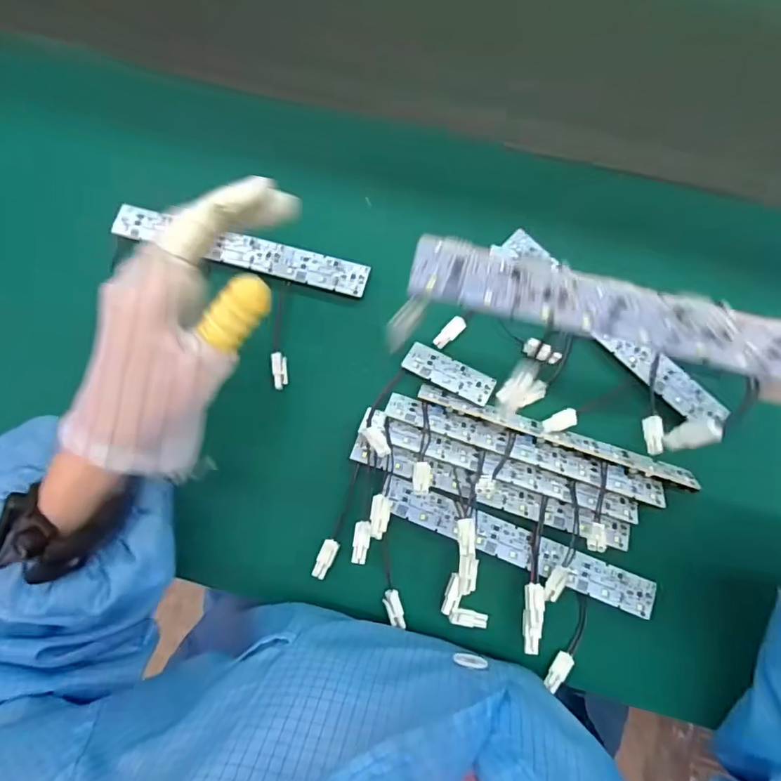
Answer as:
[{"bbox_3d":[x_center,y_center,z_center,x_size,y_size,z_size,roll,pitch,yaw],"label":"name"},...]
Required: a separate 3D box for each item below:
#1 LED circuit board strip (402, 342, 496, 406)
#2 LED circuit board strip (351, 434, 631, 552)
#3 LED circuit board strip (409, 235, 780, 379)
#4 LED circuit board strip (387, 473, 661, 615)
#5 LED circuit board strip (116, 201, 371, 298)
[{"bbox_3d":[0.041,-0.012,0.366,0.063,0.005,0.024,26,61,10],"label":"LED circuit board strip"},{"bbox_3d":[0.067,0.069,0.351,0.191,0.010,0.018,18,83,4],"label":"LED circuit board strip"},{"bbox_3d":[0.088,-0.031,0.205,0.160,0.004,0.024,14,112,0],"label":"LED circuit board strip"},{"bbox_3d":[0.086,0.105,0.350,0.186,0.004,0.025,21,72,4],"label":"LED circuit board strip"},{"bbox_3d":[-0.106,-0.101,0.382,0.183,0.007,0.026,15,83,4],"label":"LED circuit board strip"}]

